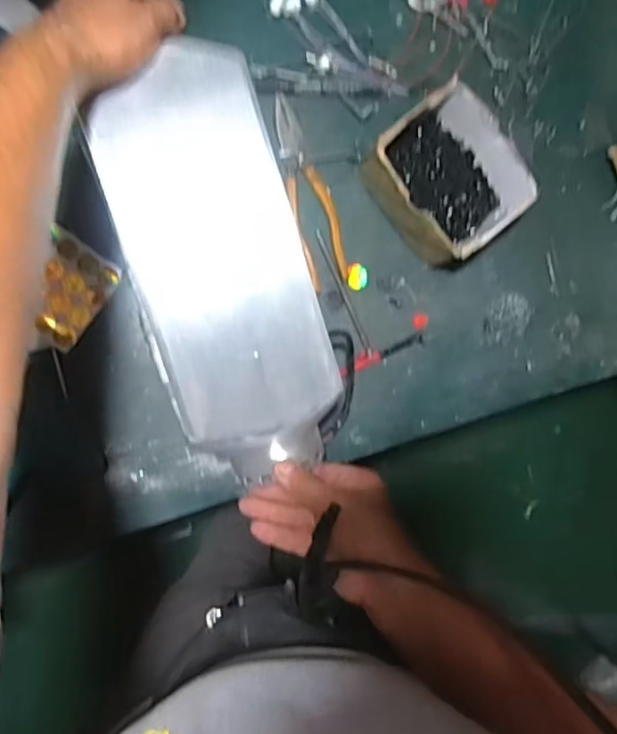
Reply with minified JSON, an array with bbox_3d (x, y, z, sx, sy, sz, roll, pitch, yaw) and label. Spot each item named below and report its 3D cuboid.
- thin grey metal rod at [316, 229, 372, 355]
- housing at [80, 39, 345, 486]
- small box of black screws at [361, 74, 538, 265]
[{"bbox_3d":[0.039,-0.082,0.667,0.009,0.006,0.145,-24,96,-7],"label":"thin grey metal rod"},{"bbox_3d":[-0.070,-0.077,0.474,0.133,0.050,0.341,-17,100,-7],"label":"housing"},{"bbox_3d":[0.141,-0.193,0.629,0.123,0.101,0.141,-38,97,-5],"label":"small box of black screws"}]

